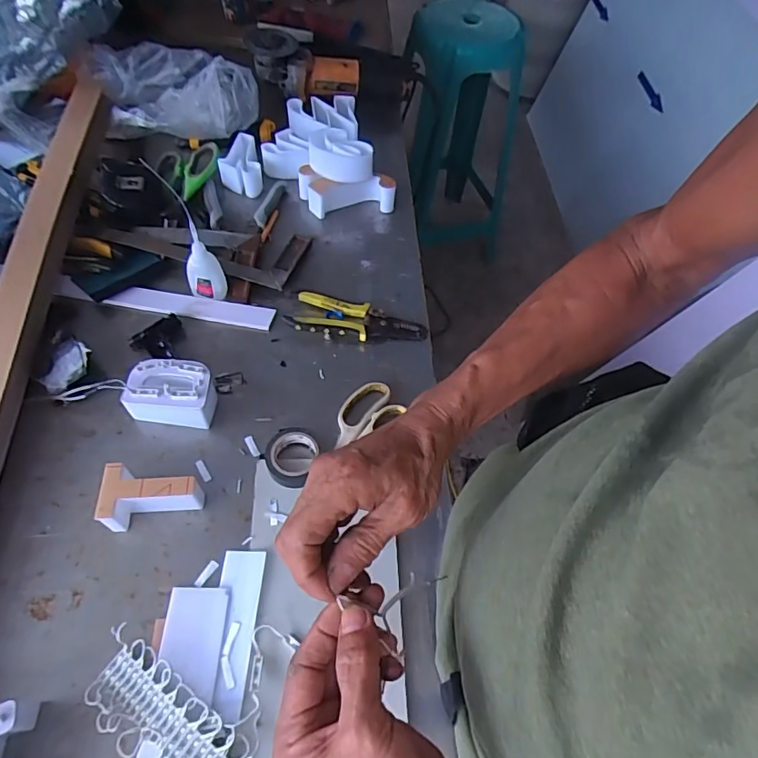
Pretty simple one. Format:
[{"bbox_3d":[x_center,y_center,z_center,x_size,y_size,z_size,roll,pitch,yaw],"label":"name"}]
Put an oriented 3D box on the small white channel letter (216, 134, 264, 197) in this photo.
[{"bbox_3d":[-0.207,-0.315,0.757,0.059,0.044,0.084,-14,59,-13],"label":"small white channel letter"}]

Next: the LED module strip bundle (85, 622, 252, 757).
[{"bbox_3d":[-0.170,0.263,0.396,0.143,0.023,0.058,34,60,16],"label":"LED module strip bundle"}]

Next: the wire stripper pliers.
[{"bbox_3d":[-0.023,-0.074,0.631,0.163,0.024,0.056,6,57,-1],"label":"wire stripper pliers"}]

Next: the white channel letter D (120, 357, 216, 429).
[{"bbox_3d":[-0.219,0.014,0.541,0.084,0.052,0.051,5,57,-2],"label":"white channel letter D"}]

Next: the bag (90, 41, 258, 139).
[{"bbox_3d":[-0.314,-0.445,0.774,0.246,0.098,0.151,-6,58,-9],"label":"bag"}]

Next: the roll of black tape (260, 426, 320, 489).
[{"bbox_3d":[-0.091,0.079,0.529,0.055,0.022,0.058,2,57,-3],"label":"roll of black tape"}]

